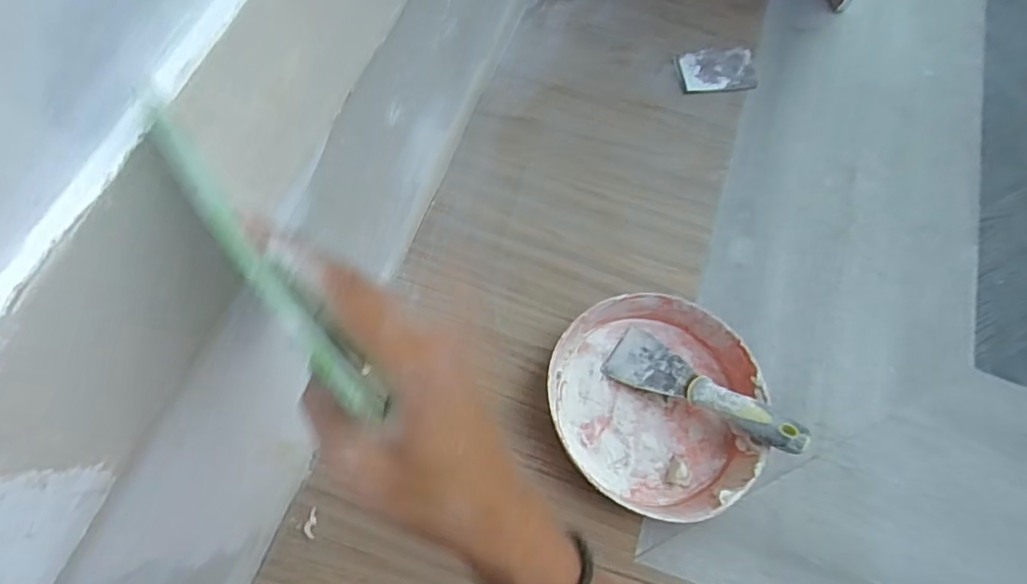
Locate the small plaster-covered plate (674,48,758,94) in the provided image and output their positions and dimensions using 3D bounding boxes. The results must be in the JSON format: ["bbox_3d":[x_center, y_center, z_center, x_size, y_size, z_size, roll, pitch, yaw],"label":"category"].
[{"bbox_3d":[0.264,-0.289,0.735,0.104,0.006,0.064,-6,68,-5],"label":"small plaster-covered plate"}]

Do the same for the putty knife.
[{"bbox_3d":[0.180,0.096,0.540,0.190,0.016,0.057,26,66,36],"label":"putty knife"}]

